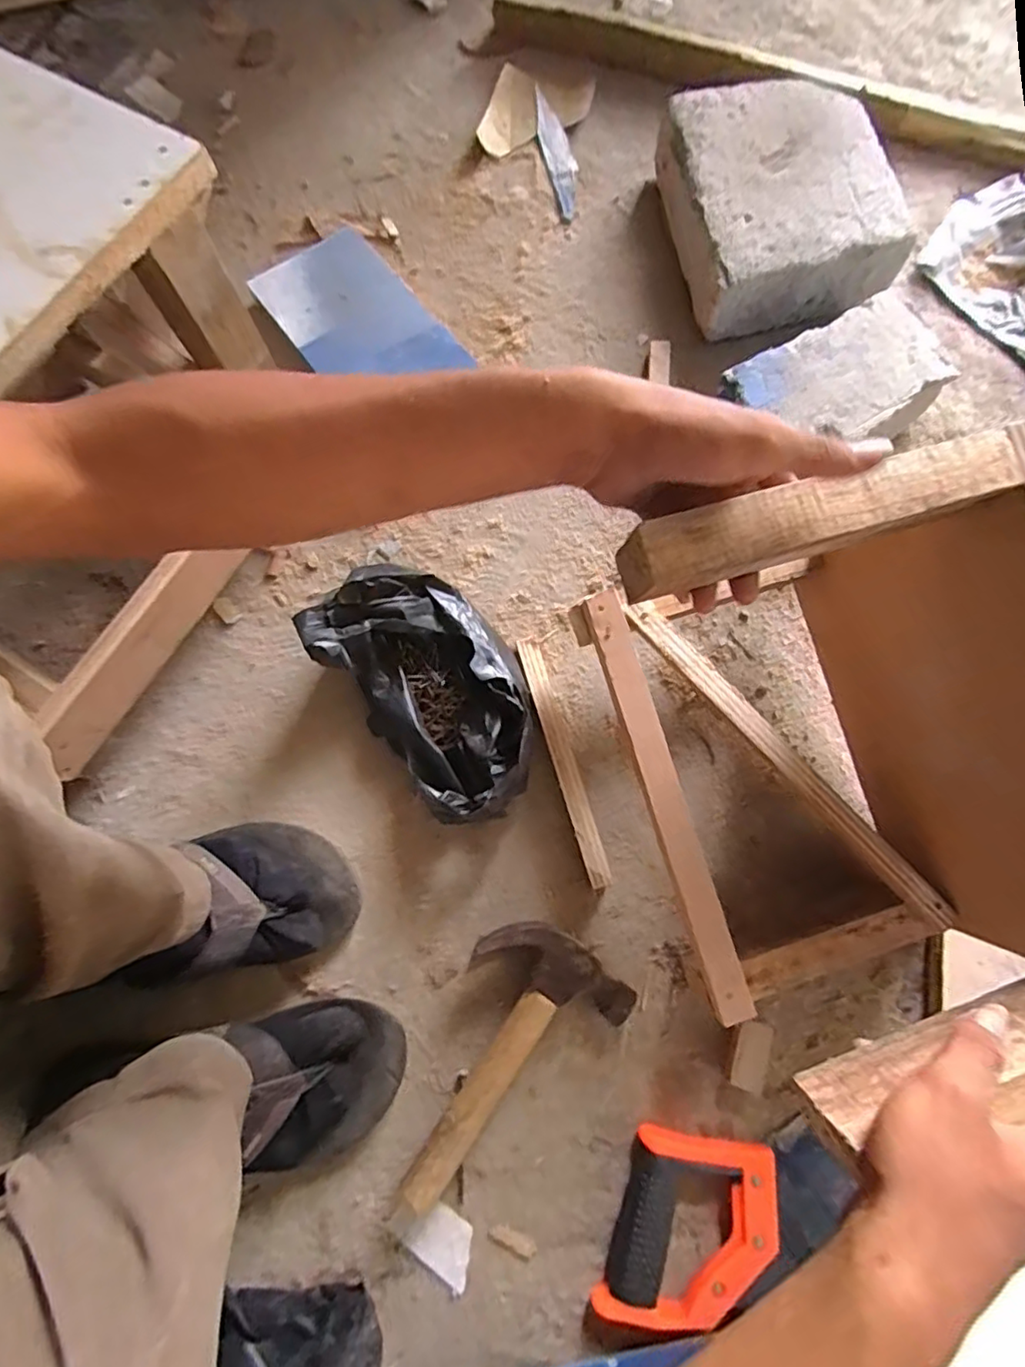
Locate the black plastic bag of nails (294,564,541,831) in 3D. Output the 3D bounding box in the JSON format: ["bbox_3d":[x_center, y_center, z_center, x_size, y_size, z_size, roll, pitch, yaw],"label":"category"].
[{"bbox_3d":[-0.064,0.001,0.520,0.135,0.075,0.230,-38,80,-8],"label":"black plastic bag of nails"}]

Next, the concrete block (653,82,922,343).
[{"bbox_3d":[0.271,-0.498,0.632,0.210,0.080,0.256,-7,78,-2],"label":"concrete block"}]

